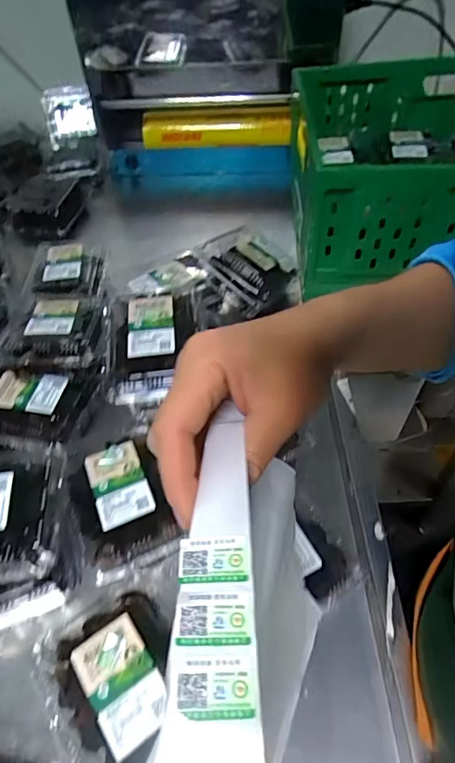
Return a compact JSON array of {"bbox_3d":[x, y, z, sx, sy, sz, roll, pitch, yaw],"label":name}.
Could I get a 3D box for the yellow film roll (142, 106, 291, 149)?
[{"bbox_3d":[-0.020,-0.558,1.053,0.341,0.080,0.072,-2,50,2],"label":"yellow film roll"}]

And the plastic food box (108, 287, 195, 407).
[{"bbox_3d":[-0.097,-0.053,0.589,0.108,0.039,0.171,-7,50,-2],"label":"plastic food box"}]

